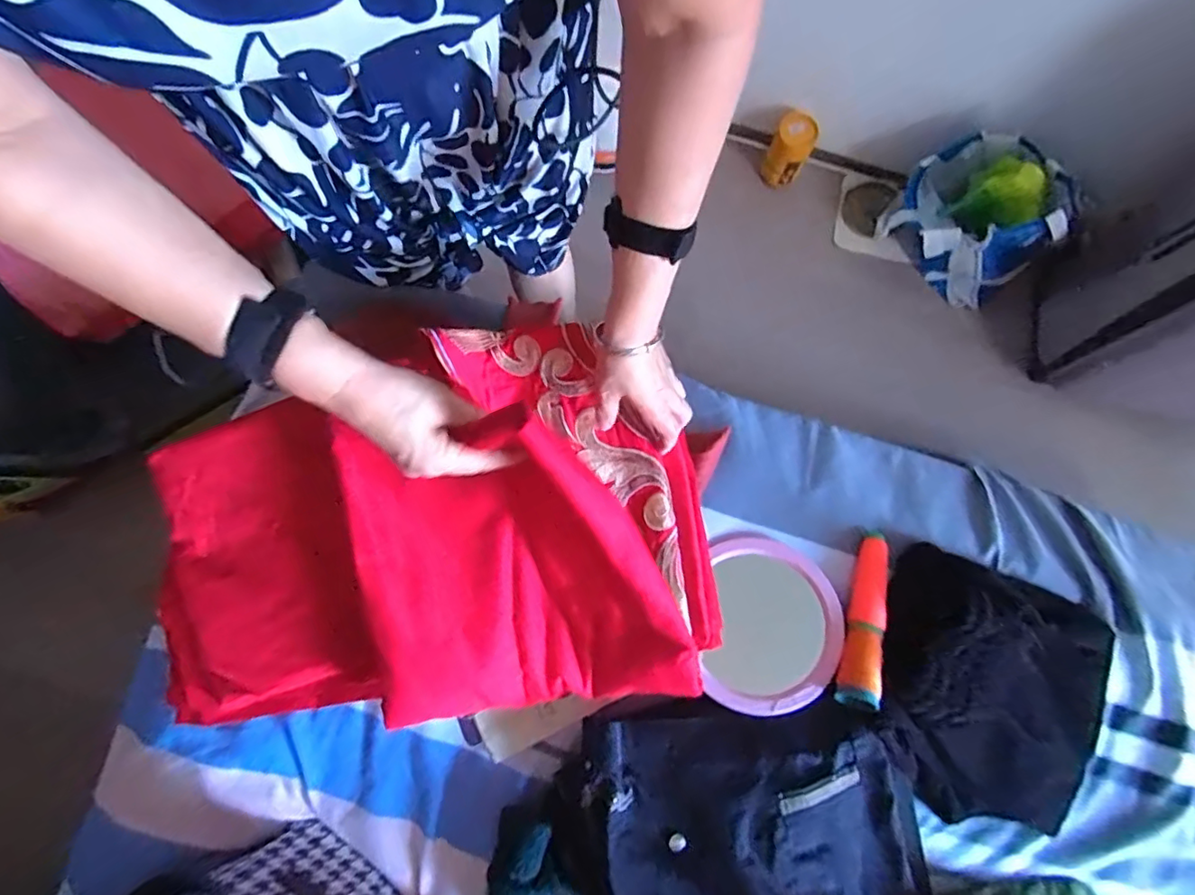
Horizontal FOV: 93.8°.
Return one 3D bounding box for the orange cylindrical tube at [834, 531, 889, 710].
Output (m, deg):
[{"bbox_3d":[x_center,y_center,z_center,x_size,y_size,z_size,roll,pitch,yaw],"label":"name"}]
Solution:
[{"bbox_3d":[0.282,0.172,0.591,0.031,0.035,0.188,22,60,3],"label":"orange cylindrical tube"}]

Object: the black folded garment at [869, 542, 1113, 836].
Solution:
[{"bbox_3d":[0.407,0.255,0.579,0.260,0.100,0.251,0,80,-1],"label":"black folded garment"}]

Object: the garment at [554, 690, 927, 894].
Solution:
[{"bbox_3d":[0.143,0.375,0.533,0.333,0.050,0.259,-11,80,-3],"label":"garment"}]

